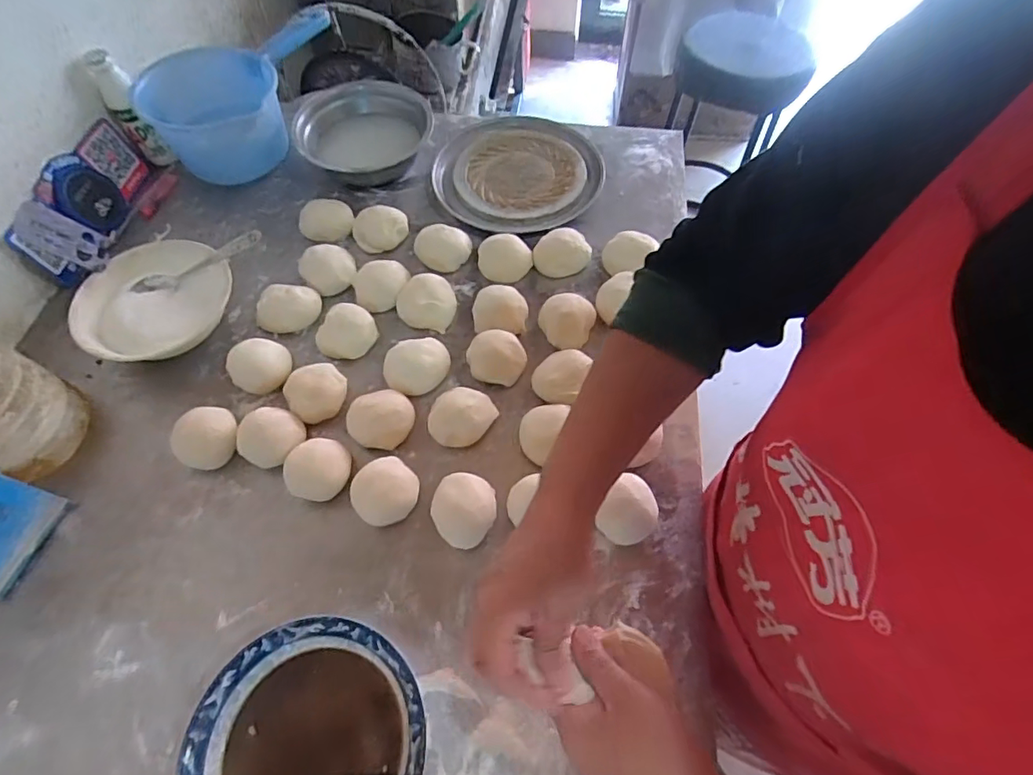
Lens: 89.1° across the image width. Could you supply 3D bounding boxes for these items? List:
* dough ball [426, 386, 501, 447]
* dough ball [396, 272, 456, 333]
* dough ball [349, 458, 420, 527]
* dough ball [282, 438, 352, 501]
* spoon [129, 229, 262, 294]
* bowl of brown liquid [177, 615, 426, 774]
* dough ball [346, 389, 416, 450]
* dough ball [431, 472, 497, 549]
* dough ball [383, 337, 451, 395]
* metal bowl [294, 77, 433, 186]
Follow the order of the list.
[{"bbox_3d":[-0.059,0.029,0.556,0.063,0.036,0.068,-1,62,1],"label":"dough ball"},{"bbox_3d":[-0.106,-0.108,0.632,0.063,0.025,0.067,-1,62,1],"label":"dough ball"},{"bbox_3d":[-0.129,0.101,0.511,0.062,0.039,0.061,-1,62,1],"label":"dough ball"},{"bbox_3d":[-0.194,0.081,0.519,0.057,0.033,0.057,-1,62,1],"label":"dough ball"},{"bbox_3d":[-0.374,-0.144,0.614,0.160,0.016,0.026,-22,63,4],"label":"spoon"},{"bbox_3d":[-0.157,0.279,0.409,0.170,0.053,0.171,-1,62,1],"label":"bowl of brown liquid"},{"bbox_3d":[-0.142,0.032,0.551,0.069,0.037,0.064,-1,62,1],"label":"dough ball"},{"bbox_3d":[-0.050,0.117,0.503,0.058,0.036,0.065,20,64,12],"label":"dough ball"},{"bbox_3d":[-0.112,-0.029,0.589,0.075,0.036,0.064,-23,64,-10],"label":"dough ball"},{"bbox_3d":[-0.221,-0.373,0.772,0.178,0.059,0.201,-1,60,0],"label":"metal bowl"}]

